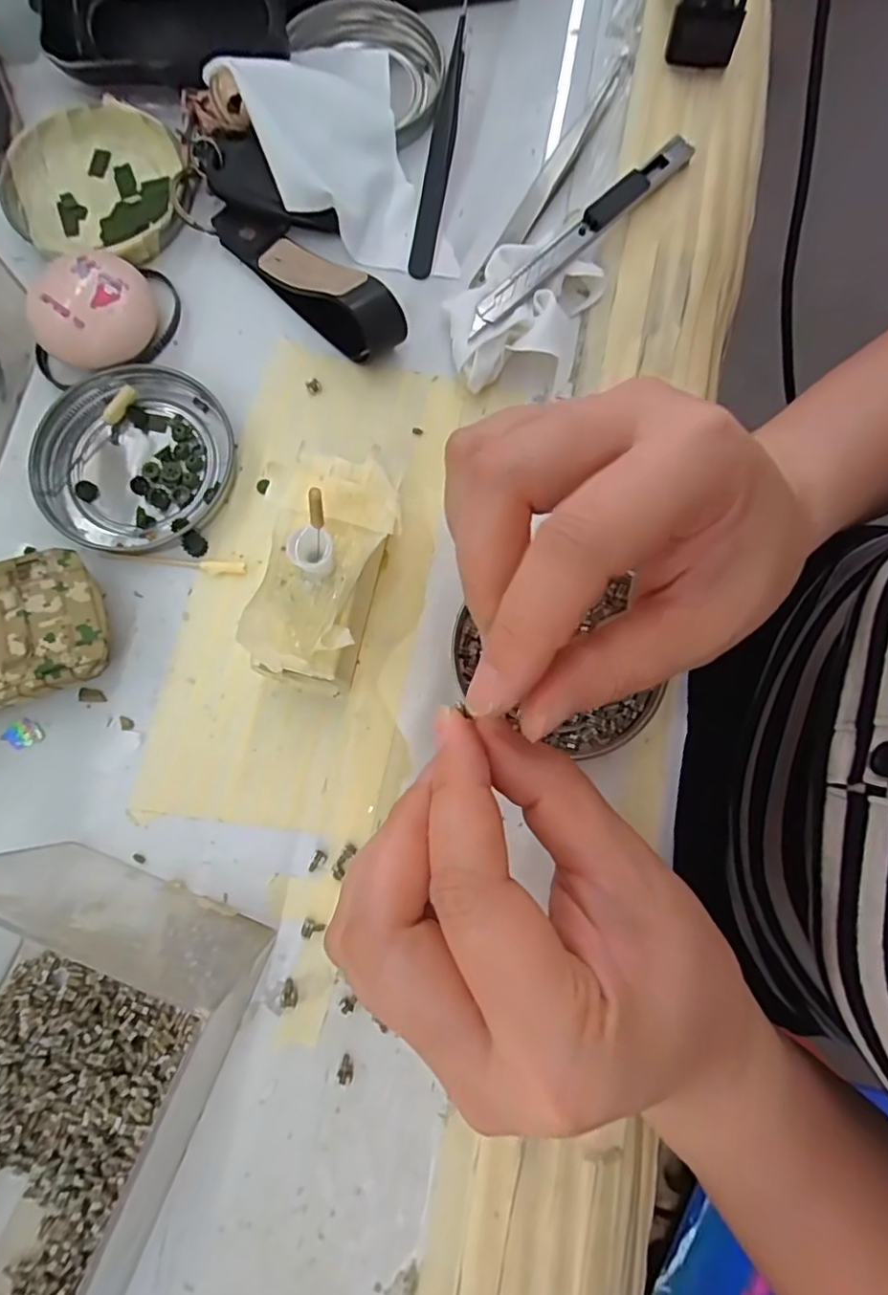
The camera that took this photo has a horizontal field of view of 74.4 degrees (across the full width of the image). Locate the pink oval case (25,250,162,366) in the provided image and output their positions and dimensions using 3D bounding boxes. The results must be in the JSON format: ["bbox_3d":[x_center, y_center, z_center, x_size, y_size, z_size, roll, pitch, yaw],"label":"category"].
[{"bbox_3d":[-0.144,-0.138,0.241,0.048,0.024,0.043,-37,82,-6],"label":"pink oval case"}]

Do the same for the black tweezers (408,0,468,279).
[{"bbox_3d":[-0.001,-0.233,0.267,0.011,0.006,0.139,8,80,1],"label":"black tweezers"}]

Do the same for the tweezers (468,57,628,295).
[{"bbox_3d":[0.052,-0.218,0.263,0.011,0.012,0.140,31,81,5],"label":"tweezers"}]

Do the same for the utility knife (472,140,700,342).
[{"bbox_3d":[0.058,-0.175,0.250,0.134,0.013,0.012,-44,83,-7],"label":"utility knife"}]

